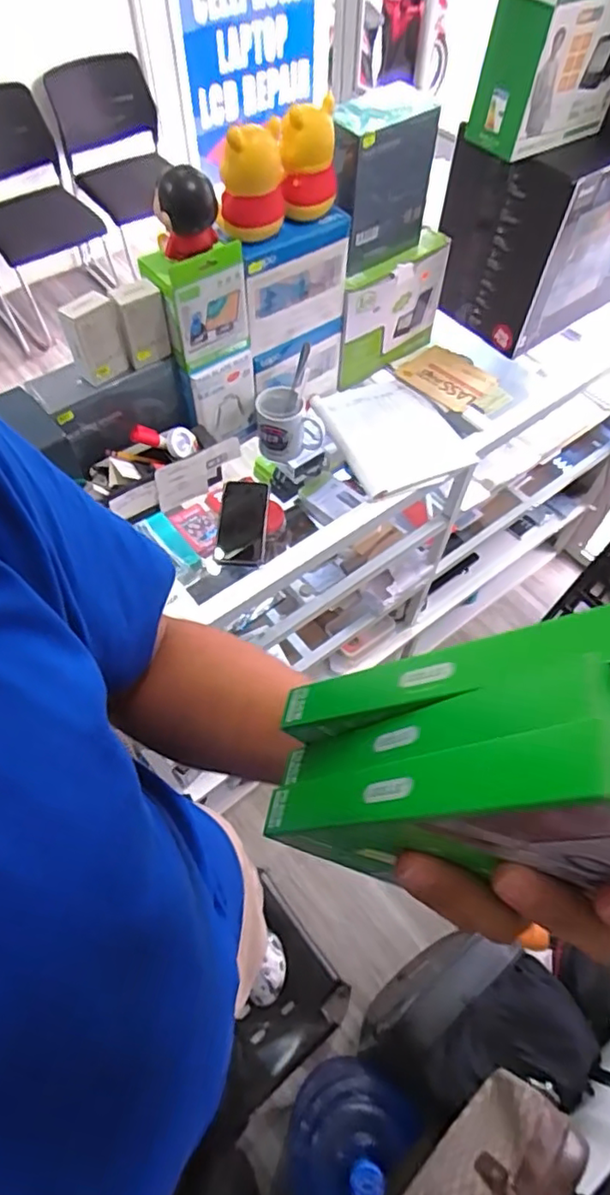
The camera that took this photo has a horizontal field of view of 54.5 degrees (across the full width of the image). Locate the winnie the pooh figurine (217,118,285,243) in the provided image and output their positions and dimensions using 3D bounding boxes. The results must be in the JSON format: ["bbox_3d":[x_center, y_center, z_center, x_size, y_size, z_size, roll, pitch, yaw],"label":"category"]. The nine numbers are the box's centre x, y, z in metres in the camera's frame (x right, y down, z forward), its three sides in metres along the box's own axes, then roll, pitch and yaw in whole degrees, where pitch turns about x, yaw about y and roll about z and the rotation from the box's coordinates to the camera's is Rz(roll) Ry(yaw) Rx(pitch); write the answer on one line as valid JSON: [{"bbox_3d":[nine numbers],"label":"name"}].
[{"bbox_3d":[-0.069,-0.519,0.749,0.084,0.125,0.065,-1,59,-1],"label":"winnie the pooh figurine"}]

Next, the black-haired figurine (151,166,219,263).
[{"bbox_3d":[-0.145,-0.469,0.725,0.076,0.091,0.067,-10,59,-7],"label":"black-haired figurine"}]

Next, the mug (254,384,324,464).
[{"bbox_3d":[-0.029,-0.294,1.012,0.104,0.092,0.087,-6,59,-4],"label":"mug"}]

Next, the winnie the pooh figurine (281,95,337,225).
[{"bbox_3d":[0.007,-0.589,0.794,0.072,0.125,0.072,3,59,1],"label":"winnie the pooh figurine"}]

